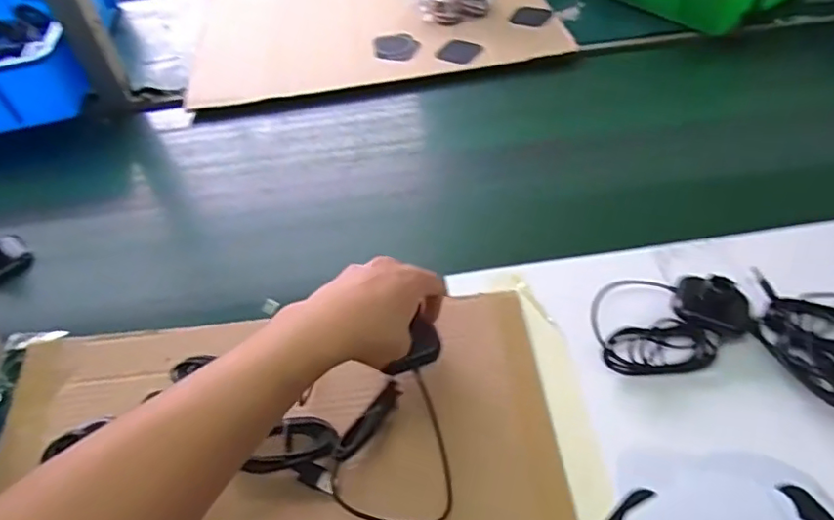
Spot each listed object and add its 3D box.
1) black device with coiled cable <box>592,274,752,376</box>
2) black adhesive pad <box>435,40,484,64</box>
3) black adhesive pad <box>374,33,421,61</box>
[{"bbox_3d":[0.211,0.046,0.467,0.133,0.029,0.081,-12,48,-5],"label":"black device with coiled cable"},{"bbox_3d":[0.060,-0.292,0.797,0.049,0.006,0.056,21,54,22],"label":"black adhesive pad"},{"bbox_3d":[-0.029,-0.303,0.810,0.063,0.007,0.062,-6,48,1],"label":"black adhesive pad"}]

